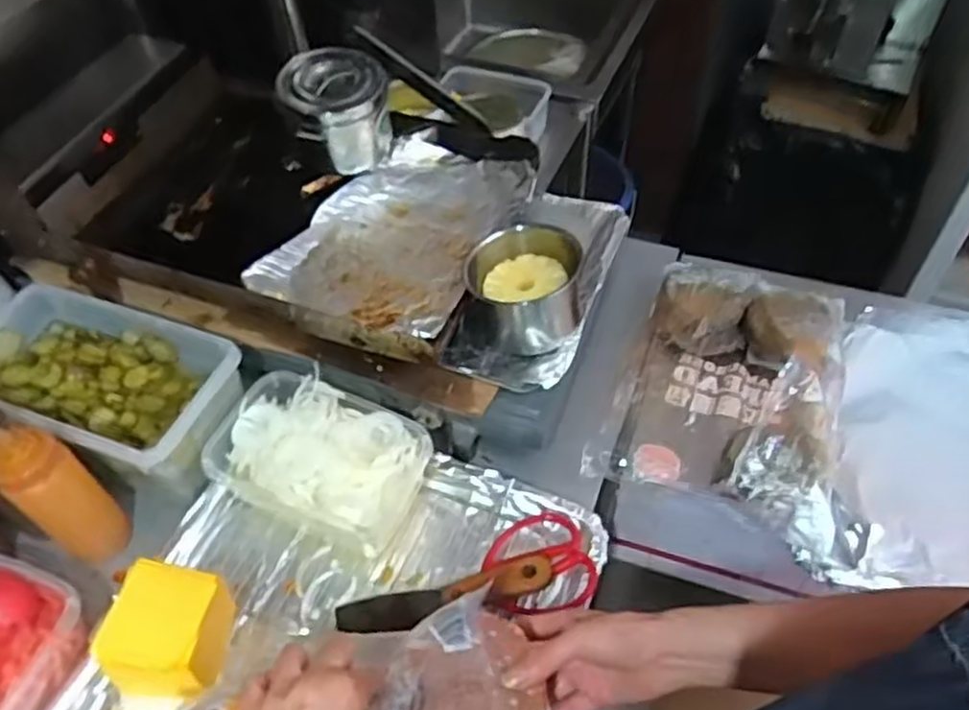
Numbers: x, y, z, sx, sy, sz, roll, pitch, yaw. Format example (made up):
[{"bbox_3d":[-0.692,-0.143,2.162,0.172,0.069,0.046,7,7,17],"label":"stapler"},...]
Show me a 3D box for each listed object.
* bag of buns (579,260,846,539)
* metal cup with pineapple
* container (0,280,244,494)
[{"bbox_3d":[0.261,0.022,0.801,0.209,0.087,0.296,19,53,18],"label":"bag of buns"},{"bbox_3d":[0.041,-0.066,0.789,0.109,0.099,0.100,-1,50,1],"label":"metal cup with pineapple"},{"bbox_3d":[-0.405,0.035,0.792,0.288,0.093,0.153,15,52,14],"label":"container"}]

